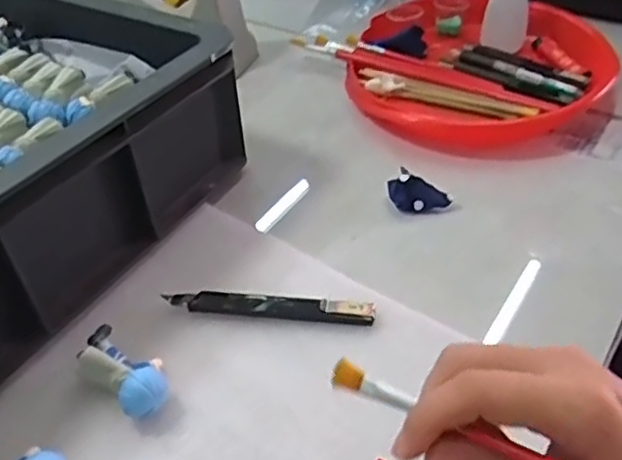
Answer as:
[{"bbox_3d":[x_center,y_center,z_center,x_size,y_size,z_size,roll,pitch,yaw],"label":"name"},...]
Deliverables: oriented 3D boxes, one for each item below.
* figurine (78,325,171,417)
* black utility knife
[{"bbox_3d":[-0.109,0.084,0.397,0.066,0.024,0.035,26,51,30],"label":"figurine"},{"bbox_3d":[-0.027,0.050,0.440,0.136,0.007,0.016,2,43,7],"label":"black utility knife"}]

